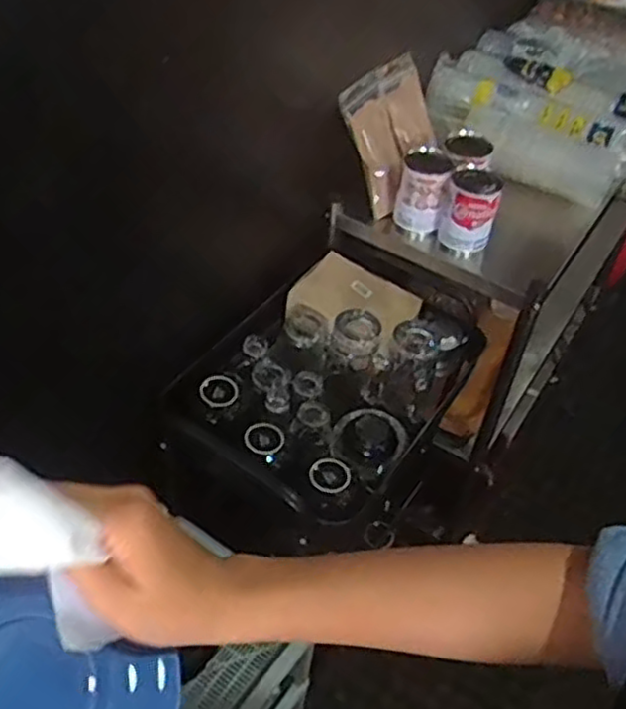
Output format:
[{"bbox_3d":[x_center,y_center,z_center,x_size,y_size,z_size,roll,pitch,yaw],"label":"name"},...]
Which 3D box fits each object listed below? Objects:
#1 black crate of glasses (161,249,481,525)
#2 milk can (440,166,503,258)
[{"bbox_3d":[0.017,0.025,0.974,0.274,0.120,0.405,28,52,21],"label":"black crate of glasses"},{"bbox_3d":[0.228,-0.205,1.041,0.066,0.120,0.074,17,49,13],"label":"milk can"}]

